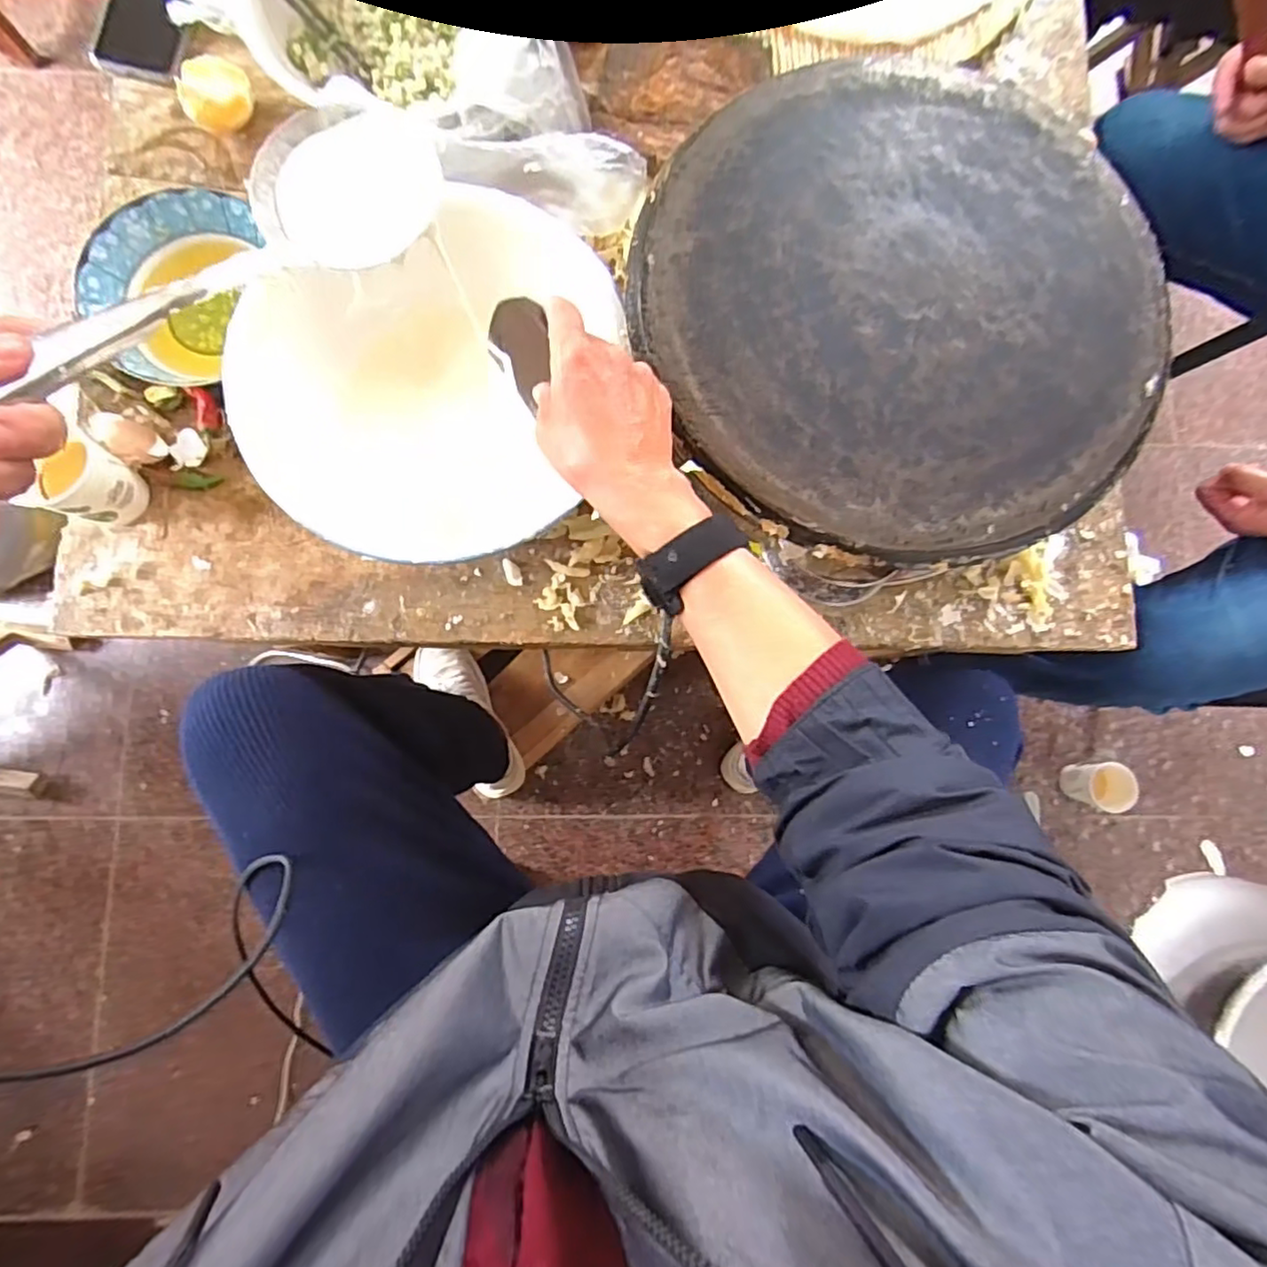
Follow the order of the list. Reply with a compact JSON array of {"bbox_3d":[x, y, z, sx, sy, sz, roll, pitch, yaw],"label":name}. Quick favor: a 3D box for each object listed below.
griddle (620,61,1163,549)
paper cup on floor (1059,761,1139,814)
[{"bbox_3d":[0.183,-0.227,0.449,0.335,0.021,0.353,0,83,-2],"label":"griddle"},{"bbox_3d":[0.714,0.234,1.009,0.068,0.089,0.071,0,83,-2],"label":"paper cup on floor"}]

